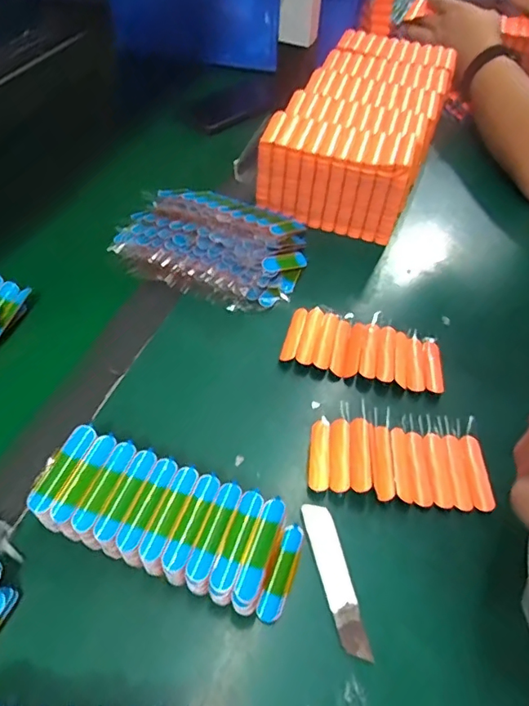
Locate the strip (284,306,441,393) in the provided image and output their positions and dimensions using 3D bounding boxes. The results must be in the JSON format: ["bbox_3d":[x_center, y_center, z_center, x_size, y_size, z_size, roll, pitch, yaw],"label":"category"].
[{"bbox_3d":[0.091,-0.002,0.471,0.140,0.020,0.062,12,50,5],"label":"strip"}]

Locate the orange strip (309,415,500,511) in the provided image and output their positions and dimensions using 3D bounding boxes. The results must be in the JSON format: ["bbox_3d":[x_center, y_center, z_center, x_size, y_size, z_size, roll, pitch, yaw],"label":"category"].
[{"bbox_3d":[0.106,0.085,0.400,0.139,0.015,0.062,6,50,0],"label":"orange strip"}]

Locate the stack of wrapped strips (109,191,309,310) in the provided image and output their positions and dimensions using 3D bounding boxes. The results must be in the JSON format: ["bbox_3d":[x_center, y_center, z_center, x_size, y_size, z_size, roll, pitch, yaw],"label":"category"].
[{"bbox_3d":[-0.048,-0.120,0.532,0.184,0.055,0.132,24,52,14],"label":"stack of wrapped strips"}]

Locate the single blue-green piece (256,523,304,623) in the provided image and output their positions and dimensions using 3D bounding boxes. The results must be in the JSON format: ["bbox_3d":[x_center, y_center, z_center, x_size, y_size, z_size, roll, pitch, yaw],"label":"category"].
[{"bbox_3d":[0.012,0.144,0.342,0.014,0.004,0.064,18,51,10],"label":"single blue-green piece"}]

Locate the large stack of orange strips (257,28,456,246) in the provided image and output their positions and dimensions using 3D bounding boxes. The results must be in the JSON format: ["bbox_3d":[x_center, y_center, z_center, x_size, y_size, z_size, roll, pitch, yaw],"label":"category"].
[{"bbox_3d":[0.125,-0.278,0.636,0.153,0.090,0.323,20,52,12],"label":"large stack of orange strips"}]

